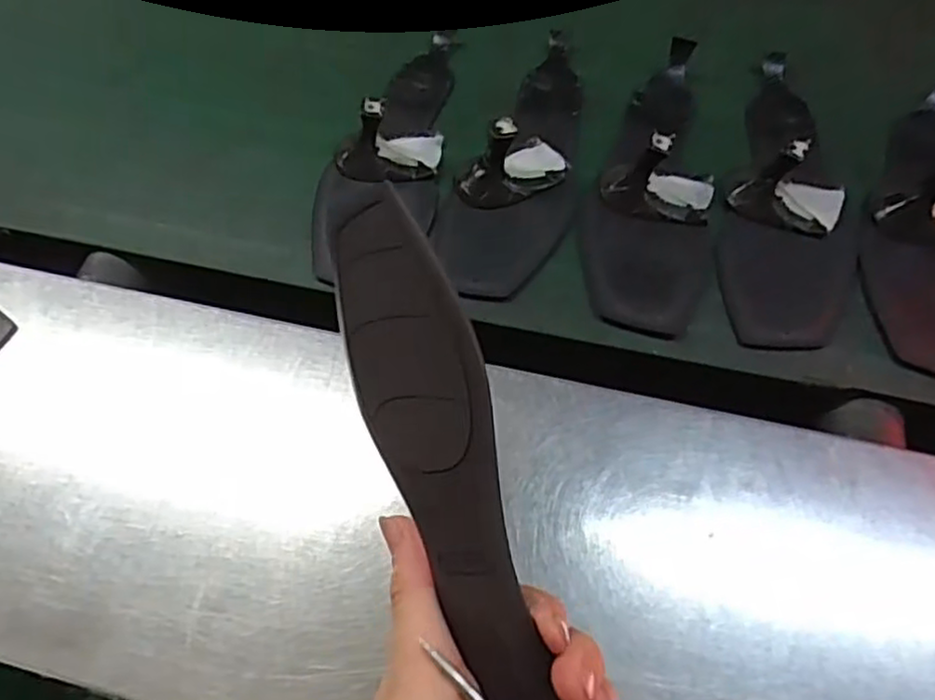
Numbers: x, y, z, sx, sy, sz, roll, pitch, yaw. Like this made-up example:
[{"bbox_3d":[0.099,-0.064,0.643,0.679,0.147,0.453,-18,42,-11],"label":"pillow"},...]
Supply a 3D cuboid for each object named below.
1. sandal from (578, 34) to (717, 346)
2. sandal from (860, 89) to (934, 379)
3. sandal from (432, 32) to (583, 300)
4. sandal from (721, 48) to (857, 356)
[{"bbox_3d":[0.122,-0.118,0.451,0.078,0.051,0.229,13,62,9],"label":"sandal"},{"bbox_3d":[0.290,-0.089,0.422,0.075,0.045,0.225,20,63,12],"label":"sandal"},{"bbox_3d":[0.037,-0.139,0.460,0.081,0.043,0.236,13,62,9],"label":"sandal"},{"bbox_3d":[0.206,-0.109,0.436,0.075,0.047,0.229,13,62,11],"label":"sandal"}]

